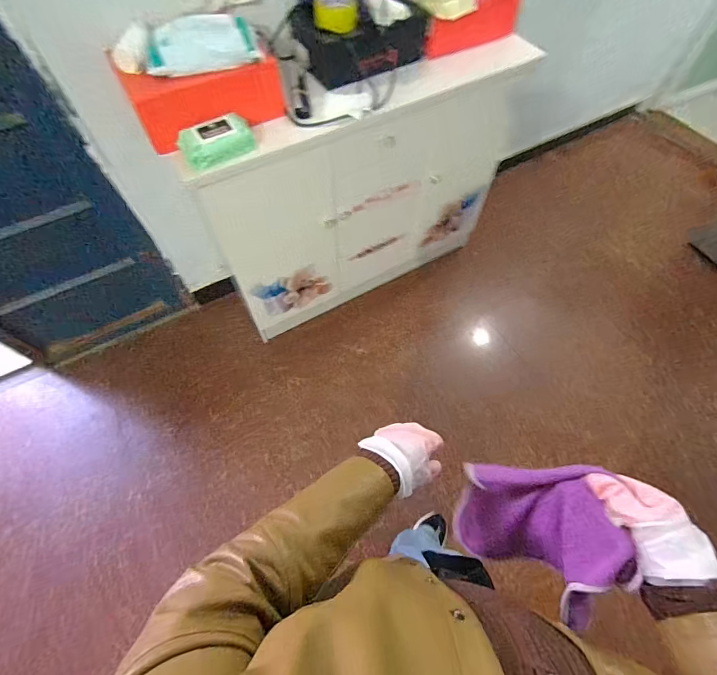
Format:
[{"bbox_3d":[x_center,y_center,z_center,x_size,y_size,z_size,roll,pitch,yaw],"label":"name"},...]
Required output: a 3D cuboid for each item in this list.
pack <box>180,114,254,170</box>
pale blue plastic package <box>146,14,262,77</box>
[{"bbox_3d":[-0.341,-0.478,0.915,0.168,0.070,0.088,-18,63,-10],"label":"pack"},{"bbox_3d":[-0.370,-0.698,0.897,0.245,0.054,0.160,-15,63,-9],"label":"pale blue plastic package"}]

